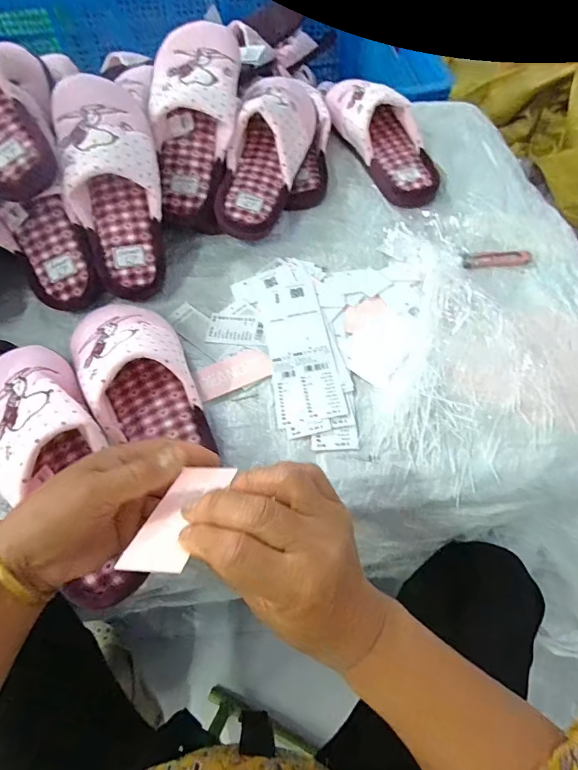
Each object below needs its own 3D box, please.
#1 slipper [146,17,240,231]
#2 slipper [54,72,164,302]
[{"bbox_3d":[-0.124,-0.336,0.552,0.113,0.066,0.261,6,95,6],"label":"slipper"},{"bbox_3d":[-0.205,-0.237,0.507,0.107,0.080,0.268,-11,96,-4],"label":"slipper"}]

